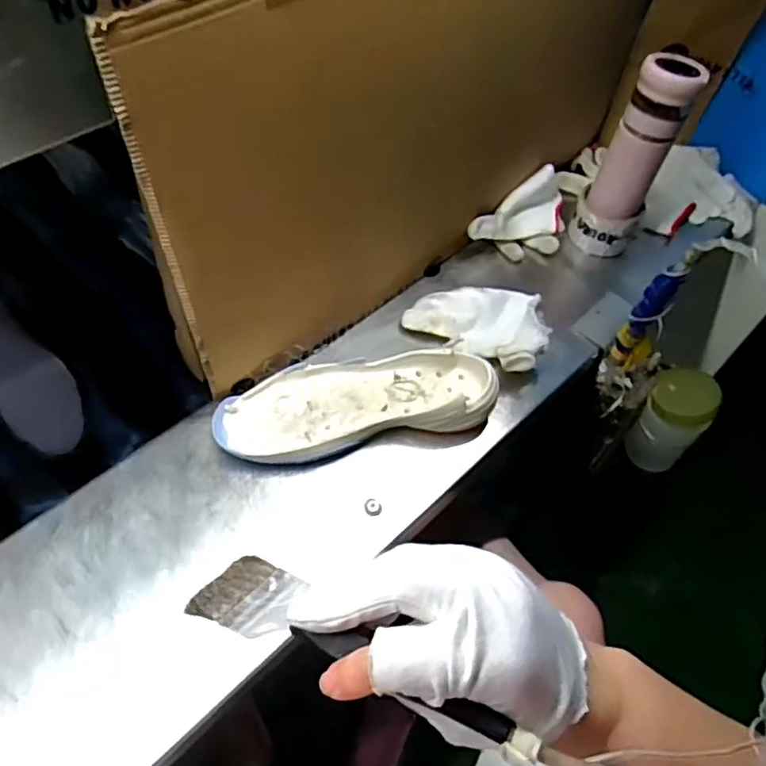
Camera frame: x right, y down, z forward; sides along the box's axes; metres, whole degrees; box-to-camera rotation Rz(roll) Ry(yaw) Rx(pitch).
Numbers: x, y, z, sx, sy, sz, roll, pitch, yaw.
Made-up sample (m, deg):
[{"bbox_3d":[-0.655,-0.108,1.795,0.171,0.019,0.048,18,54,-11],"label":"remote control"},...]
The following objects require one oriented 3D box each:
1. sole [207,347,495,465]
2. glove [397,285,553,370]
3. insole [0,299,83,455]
[{"bbox_3d":[-0.028,0.020,0.651,0.281,0.047,0.107,-11,54,-14],"label":"sole"},{"bbox_3d":[0.108,-0.074,0.729,0.161,0.043,0.112,16,52,7],"label":"glove"},{"bbox_3d":[-0.396,-0.028,0.672,0.072,0.012,0.224,-35,90,-28],"label":"insole"}]

